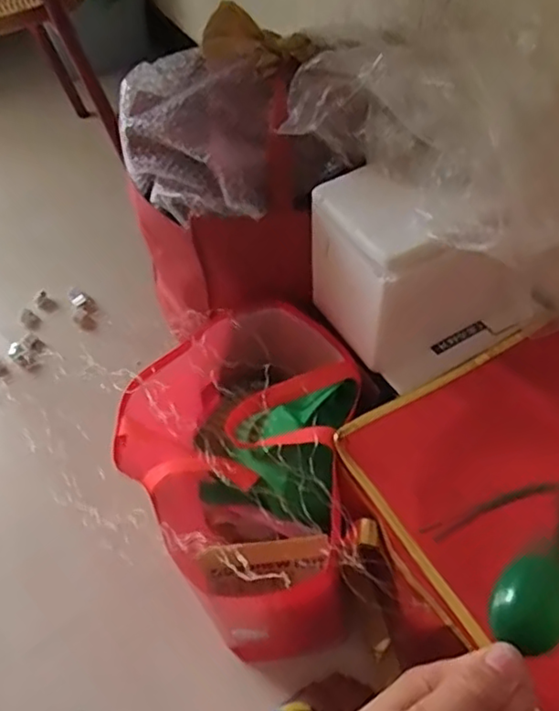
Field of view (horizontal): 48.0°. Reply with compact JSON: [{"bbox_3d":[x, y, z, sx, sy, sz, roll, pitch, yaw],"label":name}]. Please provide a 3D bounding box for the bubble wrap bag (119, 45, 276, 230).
[{"bbox_3d":[-0.094,-0.252,0.716,0.173,0.115,0.191,2,54,5],"label":"bubble wrap bag"}]

